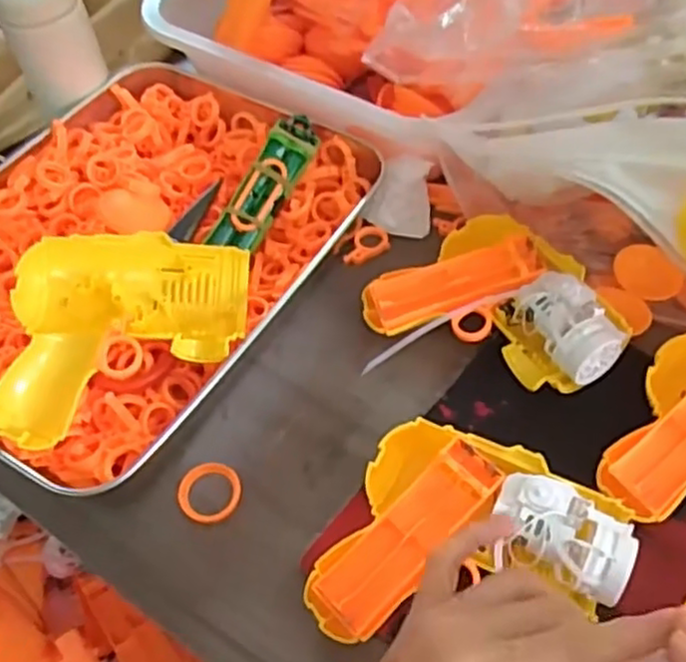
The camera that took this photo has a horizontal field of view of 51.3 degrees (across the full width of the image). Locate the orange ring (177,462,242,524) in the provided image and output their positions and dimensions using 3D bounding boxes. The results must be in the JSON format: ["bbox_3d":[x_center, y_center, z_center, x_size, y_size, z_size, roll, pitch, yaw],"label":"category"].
[{"bbox_3d":[-0.077,0.093,0.411,0.037,0.004,0.036,-2,55,3],"label":"orange ring"}]

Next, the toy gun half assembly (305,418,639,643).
[{"bbox_3d":[0.065,0.111,0.356,0.135,0.038,0.113,17,58,15],"label":"toy gun half assembly"}]

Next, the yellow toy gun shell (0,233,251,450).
[{"bbox_3d":[-0.125,0.002,0.408,0.128,0.047,0.122,-1,55,3],"label":"yellow toy gun shell"}]

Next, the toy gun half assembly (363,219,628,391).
[{"bbox_3d":[0.099,-0.026,0.448,0.157,0.035,0.103,20,59,17],"label":"toy gun half assembly"}]

